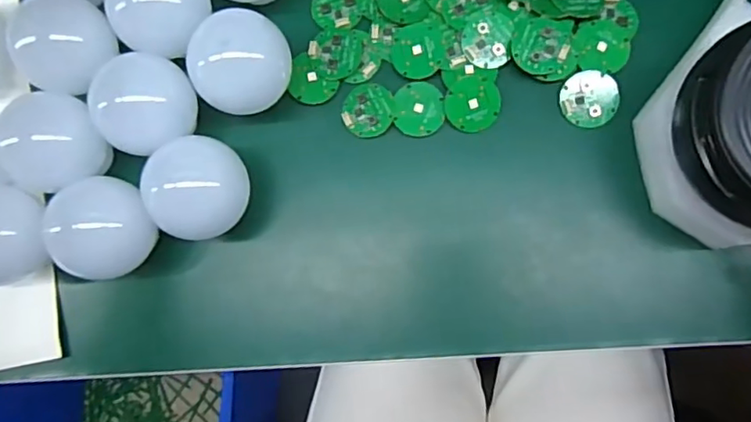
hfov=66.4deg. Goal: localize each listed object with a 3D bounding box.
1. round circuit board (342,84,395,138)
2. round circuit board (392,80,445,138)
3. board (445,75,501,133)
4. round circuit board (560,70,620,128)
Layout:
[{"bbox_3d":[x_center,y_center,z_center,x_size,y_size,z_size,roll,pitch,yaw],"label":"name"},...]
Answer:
[{"bbox_3d":[-0.005,-0.065,0.372,0.033,0.004,0.035,-1,83,5],"label":"round circuit board"},{"bbox_3d":[0.027,-0.066,0.368,0.032,0.004,0.034,-6,83,4],"label":"round circuit board"},{"bbox_3d":[0.062,-0.068,0.365,0.034,0.004,0.034,0,98,2],"label":"board"},{"bbox_3d":[0.134,-0.070,0.359,0.034,0.004,0.034,1,94,12],"label":"round circuit board"}]

